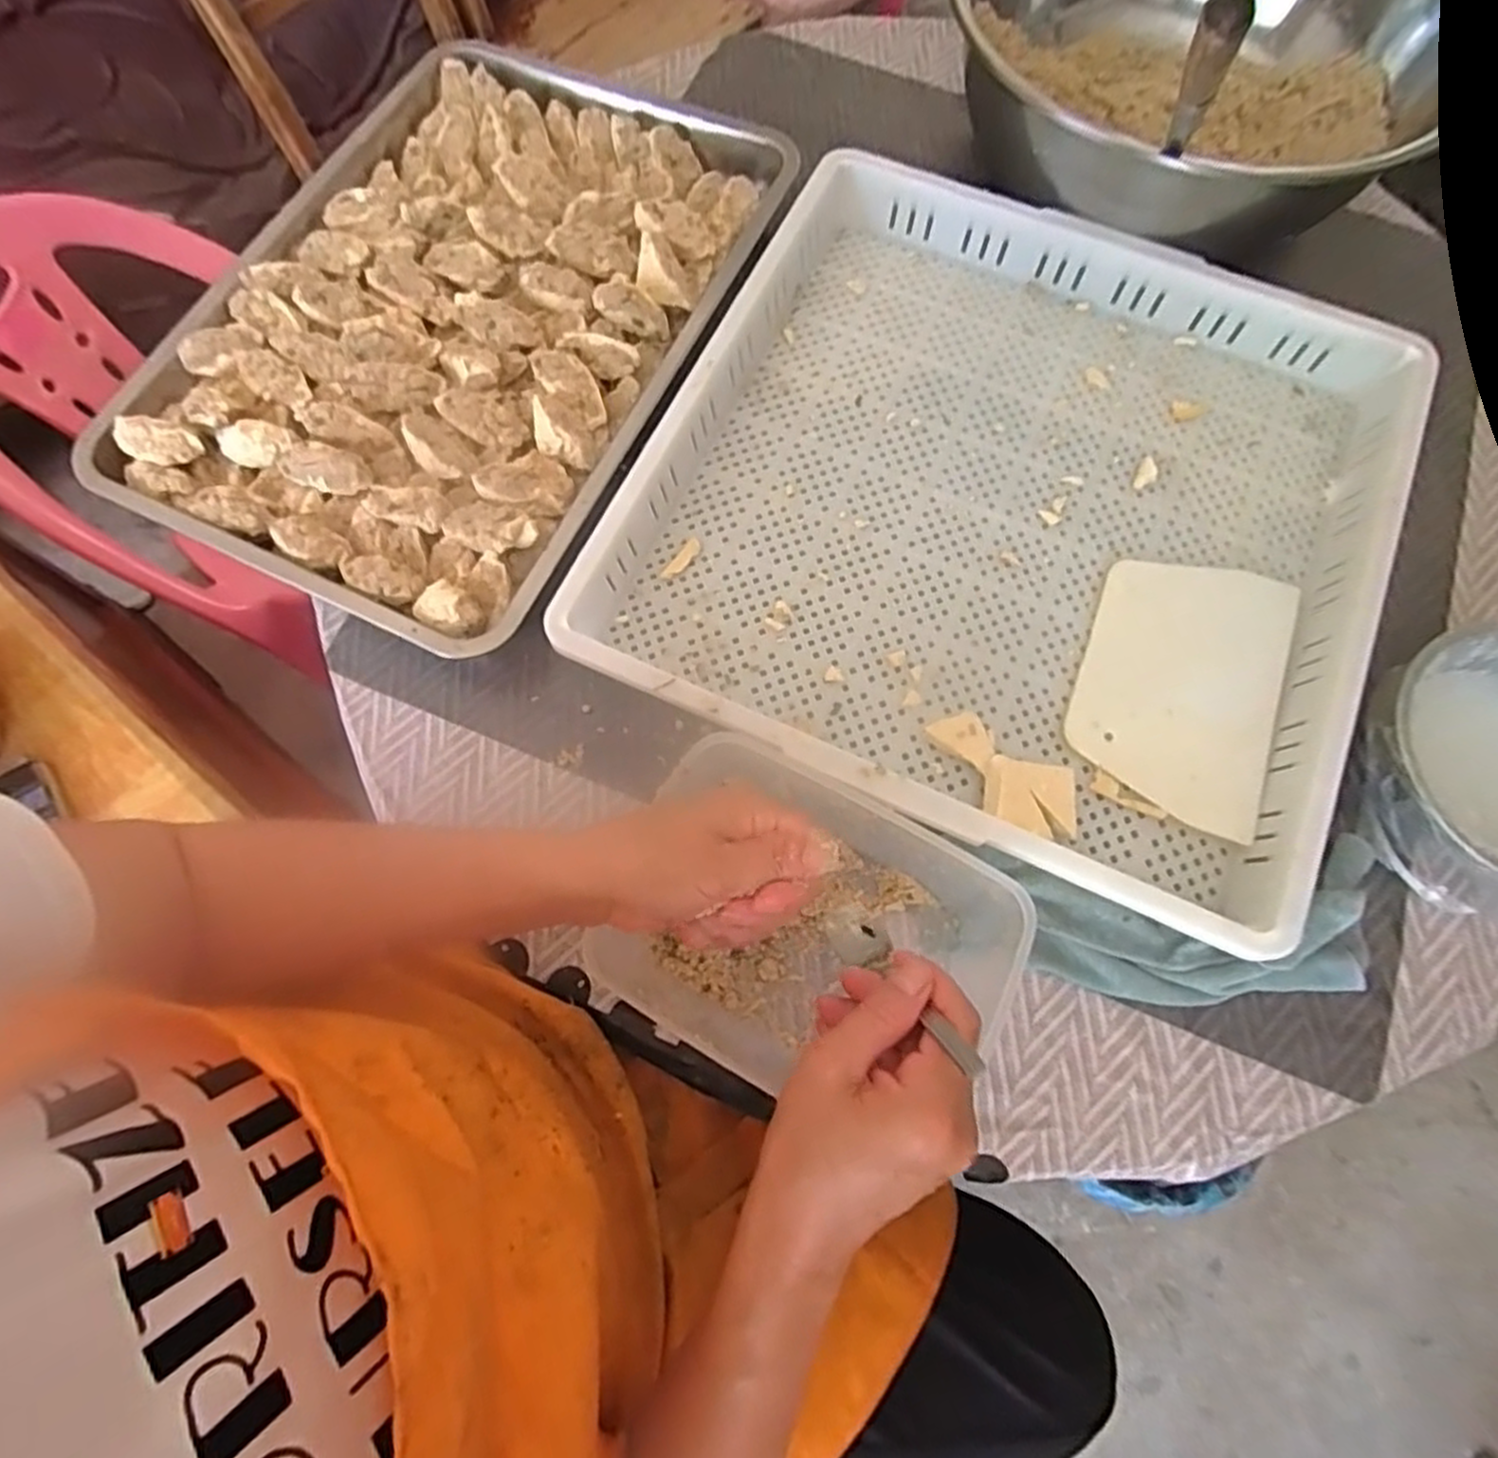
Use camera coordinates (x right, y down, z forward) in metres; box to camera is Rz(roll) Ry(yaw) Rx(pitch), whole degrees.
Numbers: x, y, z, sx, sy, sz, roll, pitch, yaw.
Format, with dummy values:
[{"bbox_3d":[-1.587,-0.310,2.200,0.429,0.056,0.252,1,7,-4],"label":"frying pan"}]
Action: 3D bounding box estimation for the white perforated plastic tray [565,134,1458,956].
[{"bbox_3d":[0.177,-0.154,0.520,0.473,0.057,0.468,25,71,8],"label":"white perforated plastic tray"}]

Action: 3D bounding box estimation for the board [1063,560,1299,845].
[{"bbox_3d":[0.282,-0.034,0.491,0.119,0.007,0.184,21,71,6],"label":"board"}]

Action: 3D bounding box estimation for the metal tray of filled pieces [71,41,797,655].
[{"bbox_3d":[-0.207,-0.323,0.560,0.349,0.041,0.507,24,71,7],"label":"metal tray of filled pieces"}]

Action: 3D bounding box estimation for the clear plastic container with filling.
[{"bbox_3d":[0.032,0.120,0.417,0.218,0.094,0.166,28,72,9],"label":"clear plastic container with filling"}]

